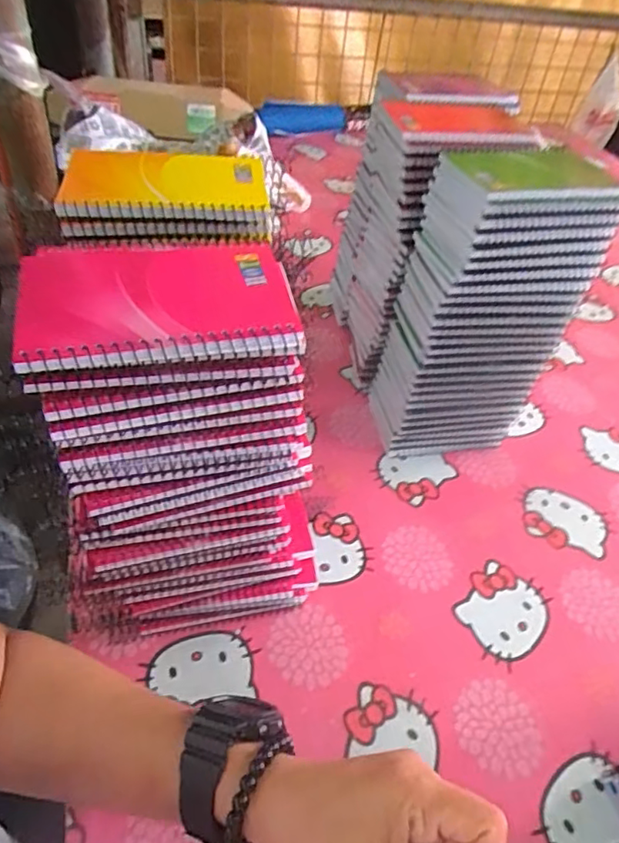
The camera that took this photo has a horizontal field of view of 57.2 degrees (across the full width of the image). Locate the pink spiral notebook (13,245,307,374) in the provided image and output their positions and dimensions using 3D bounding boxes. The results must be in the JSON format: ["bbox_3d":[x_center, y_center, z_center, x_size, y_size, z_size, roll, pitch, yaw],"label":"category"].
[{"bbox_3d":[-0.077,-0.062,0.295,0.130,0.020,0.091,-7,47,-14],"label":"pink spiral notebook"}]

